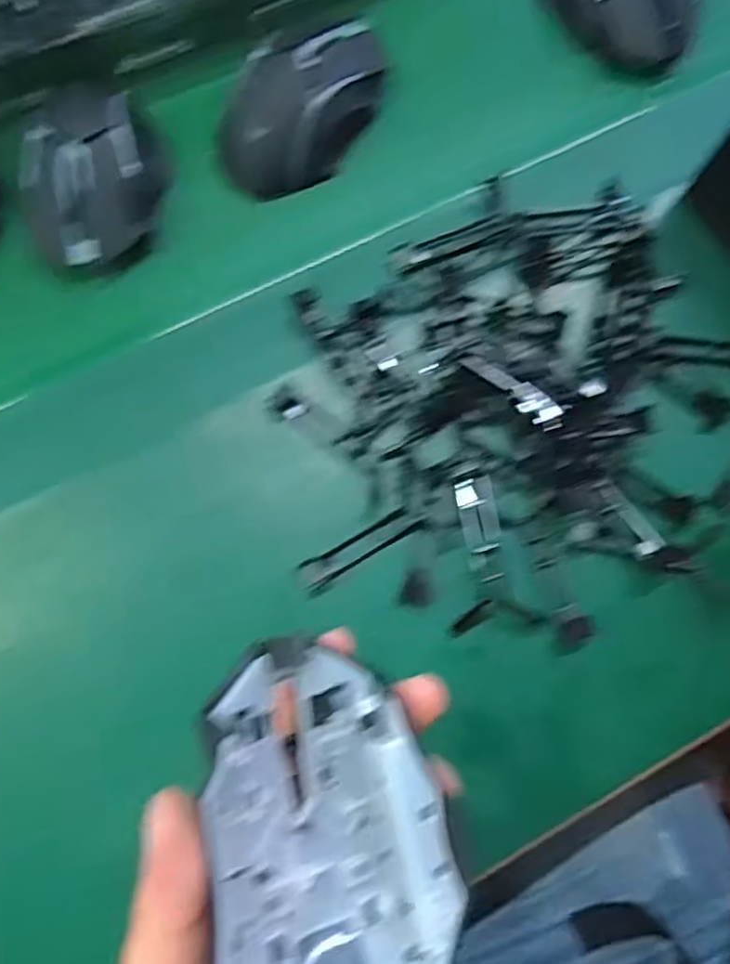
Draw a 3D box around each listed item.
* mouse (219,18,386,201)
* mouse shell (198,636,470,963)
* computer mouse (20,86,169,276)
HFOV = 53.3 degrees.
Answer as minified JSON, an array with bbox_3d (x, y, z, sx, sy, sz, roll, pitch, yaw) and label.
[{"bbox_3d":[-0.034,-0.209,0.399,0.060,0.041,0.106,27,76,6],"label":"mouse"},{"bbox_3d":[-0.012,0.111,0.224,0.072,0.031,0.120,-2,75,-20],"label":"mouse shell"},{"bbox_3d":[-0.143,-0.158,0.384,0.064,0.035,0.102,0,75,-1],"label":"computer mouse"}]

